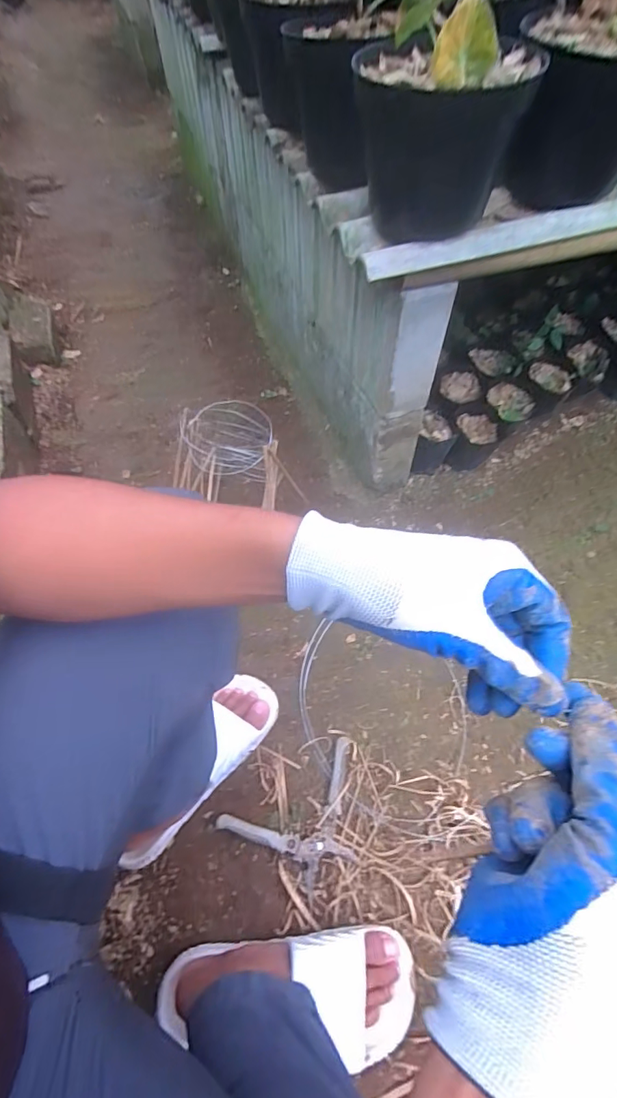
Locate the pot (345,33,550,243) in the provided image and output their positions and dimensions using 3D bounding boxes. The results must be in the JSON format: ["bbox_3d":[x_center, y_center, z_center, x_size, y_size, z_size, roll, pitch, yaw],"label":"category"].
[{"bbox_3d":[0.128,-0.409,0.455,0.162,0.139,0.134,3,62,4],"label":"pot"}]

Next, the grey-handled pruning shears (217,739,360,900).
[{"bbox_3d":[0.000,0.376,0.630,0.200,0.015,0.134,-30,65,-11],"label":"grey-handled pruning shears"}]

